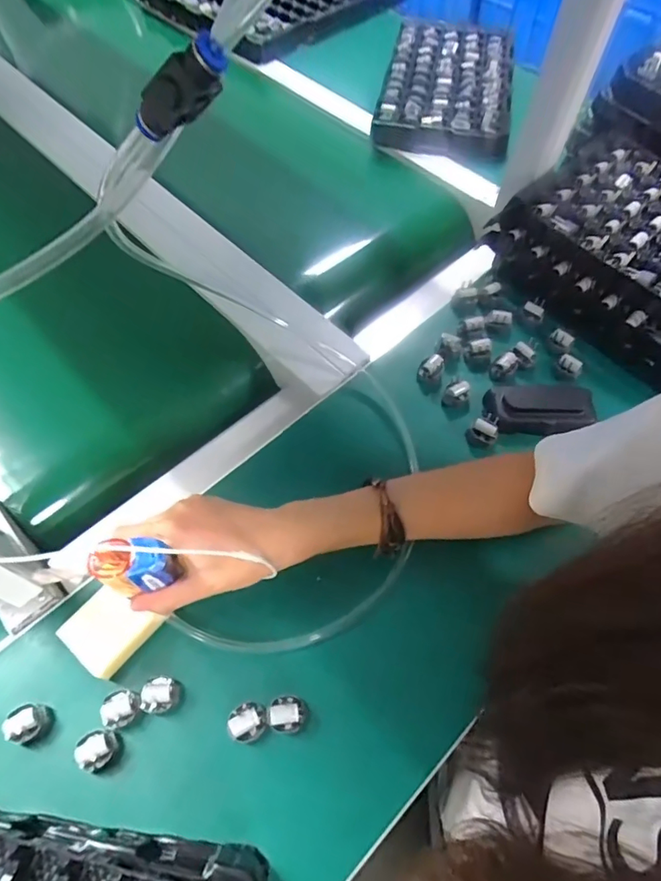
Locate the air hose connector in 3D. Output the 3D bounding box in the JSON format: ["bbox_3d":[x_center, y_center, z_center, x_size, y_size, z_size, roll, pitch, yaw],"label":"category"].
[{"bbox_3d":[-0.059,-0.140,0.205,0.052,0.021,0.013,-17,51,39],"label":"air hose connector"}]

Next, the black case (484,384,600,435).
[{"bbox_3d":[0.212,-0.032,0.515,0.098,0.021,0.048,1,60,-1],"label":"black case"}]

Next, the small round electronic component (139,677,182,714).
[{"bbox_3d":[-0.129,0.192,0.387,0.027,0.019,0.025,1,60,-1],"label":"small round electronic component"}]

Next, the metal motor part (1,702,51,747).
[{"bbox_3d":[-0.225,0.209,0.377,0.024,0.024,0.027,4,60,0],"label":"metal motor part"}]

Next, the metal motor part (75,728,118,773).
[{"bbox_3d":[-0.169,0.223,0.369,0.023,0.021,0.026,-11,61,-8],"label":"metal motor part"}]

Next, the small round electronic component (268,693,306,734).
[{"bbox_3d":[-0.032,0.205,0.383,0.027,0.017,0.025,1,60,-1],"label":"small round electronic component"}]

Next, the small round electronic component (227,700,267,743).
[{"bbox_3d":[-0.062,0.209,0.381,0.026,0.022,0.026,1,60,-1],"label":"small round electronic component"}]

